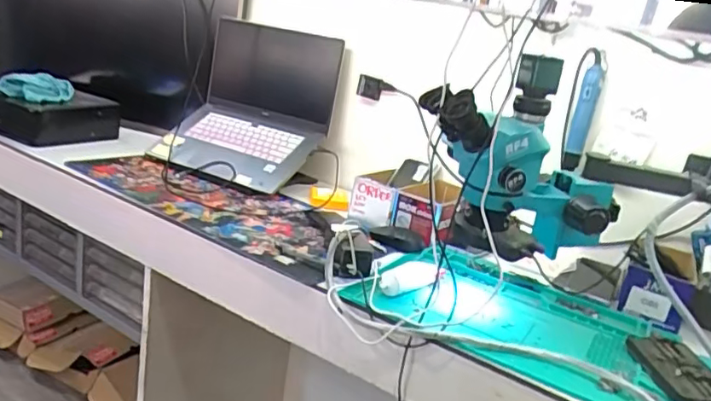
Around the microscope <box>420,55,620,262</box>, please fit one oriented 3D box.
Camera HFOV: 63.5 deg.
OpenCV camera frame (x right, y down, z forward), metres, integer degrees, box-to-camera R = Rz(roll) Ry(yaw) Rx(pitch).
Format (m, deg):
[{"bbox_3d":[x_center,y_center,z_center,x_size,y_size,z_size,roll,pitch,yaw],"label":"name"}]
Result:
[{"bbox_3d":[0.227,-0.056,0.786,0.282,0.255,0.121,5,17,-17],"label":"microscope"}]

